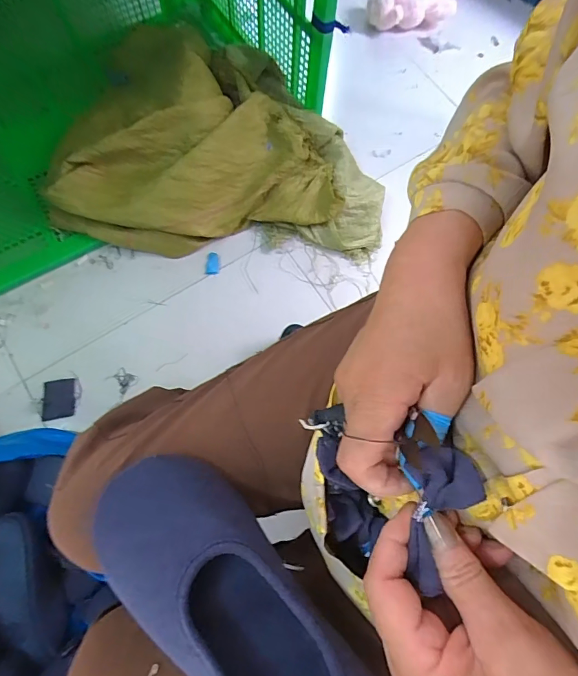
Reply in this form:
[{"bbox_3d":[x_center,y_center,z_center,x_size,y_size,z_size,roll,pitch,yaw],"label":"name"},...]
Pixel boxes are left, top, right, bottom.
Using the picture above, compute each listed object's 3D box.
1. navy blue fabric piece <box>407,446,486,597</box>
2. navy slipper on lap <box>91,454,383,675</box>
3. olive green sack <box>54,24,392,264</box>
[{"bbox_3d":[0.075,0.091,0.210,0.035,0.012,0.068,14,81,2],"label":"navy blue fabric piece"},{"bbox_3d":[-0.037,0.175,0.257,0.096,0.079,0.226,-39,78,-13],"label":"navy slipper on lap"},{"bbox_3d":[-0.145,-0.411,0.899,0.692,0.181,0.413,1,72,-2],"label":"olive green sack"}]

